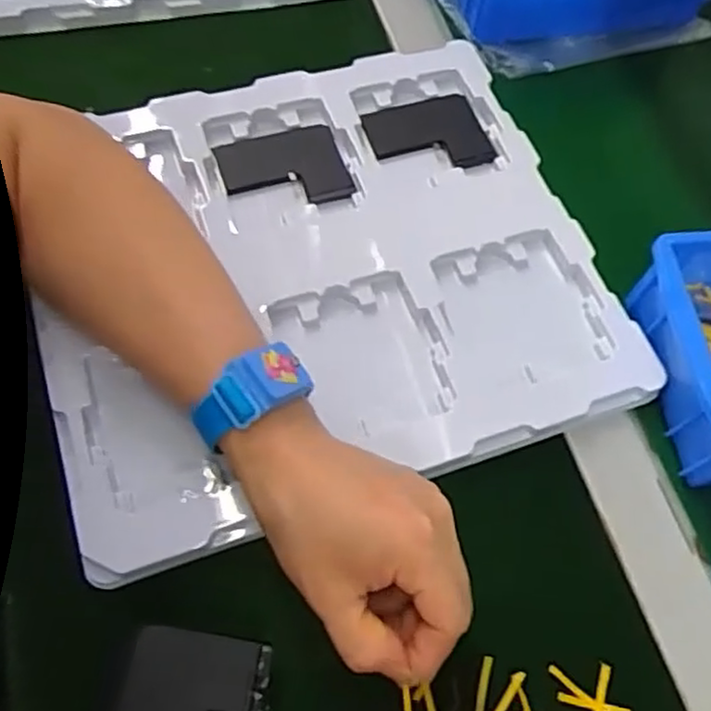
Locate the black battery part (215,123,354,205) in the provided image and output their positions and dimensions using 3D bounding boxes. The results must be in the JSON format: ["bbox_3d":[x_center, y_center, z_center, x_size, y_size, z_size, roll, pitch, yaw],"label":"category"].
[{"bbox_3d":[-0.045,-0.117,0.436,0.077,0.004,0.061,-15,67,-11],"label":"black battery part"}]

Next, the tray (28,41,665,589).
[{"bbox_3d":[-0.021,-0.058,0.400,0.321,0.033,0.282,-17,67,-12],"label":"tray"}]

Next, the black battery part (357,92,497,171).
[{"bbox_3d":[0.048,-0.145,0.460,0.077,0.008,0.062,-17,67,-12],"label":"black battery part"}]

